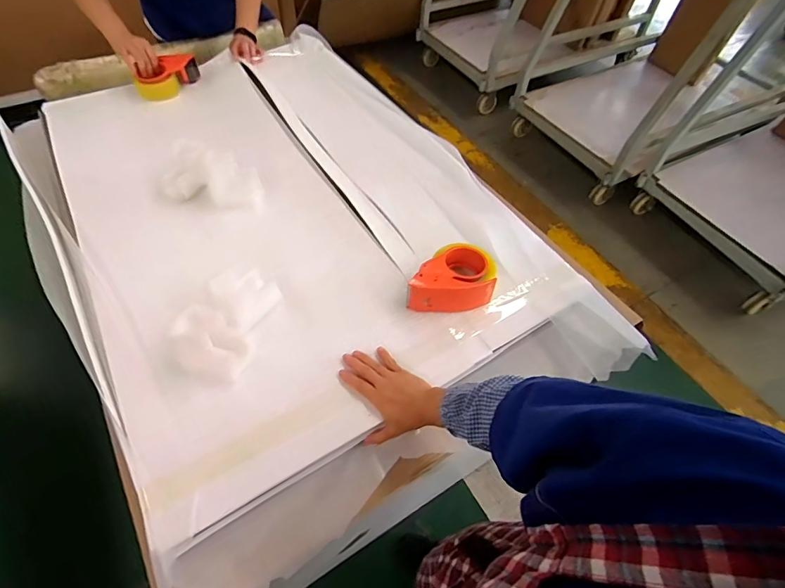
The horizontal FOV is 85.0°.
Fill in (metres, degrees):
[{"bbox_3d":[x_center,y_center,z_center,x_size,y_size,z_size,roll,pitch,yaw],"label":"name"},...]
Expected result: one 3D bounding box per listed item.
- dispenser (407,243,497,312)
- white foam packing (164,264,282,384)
[{"bbox_3d":[0.104,-0.028,0.742,0.142,0.062,0.116,7,54,3],"label":"dispenser"},{"bbox_3d":[-0.252,0.035,0.674,0.093,0.086,0.193,20,56,12],"label":"white foam packing"}]

